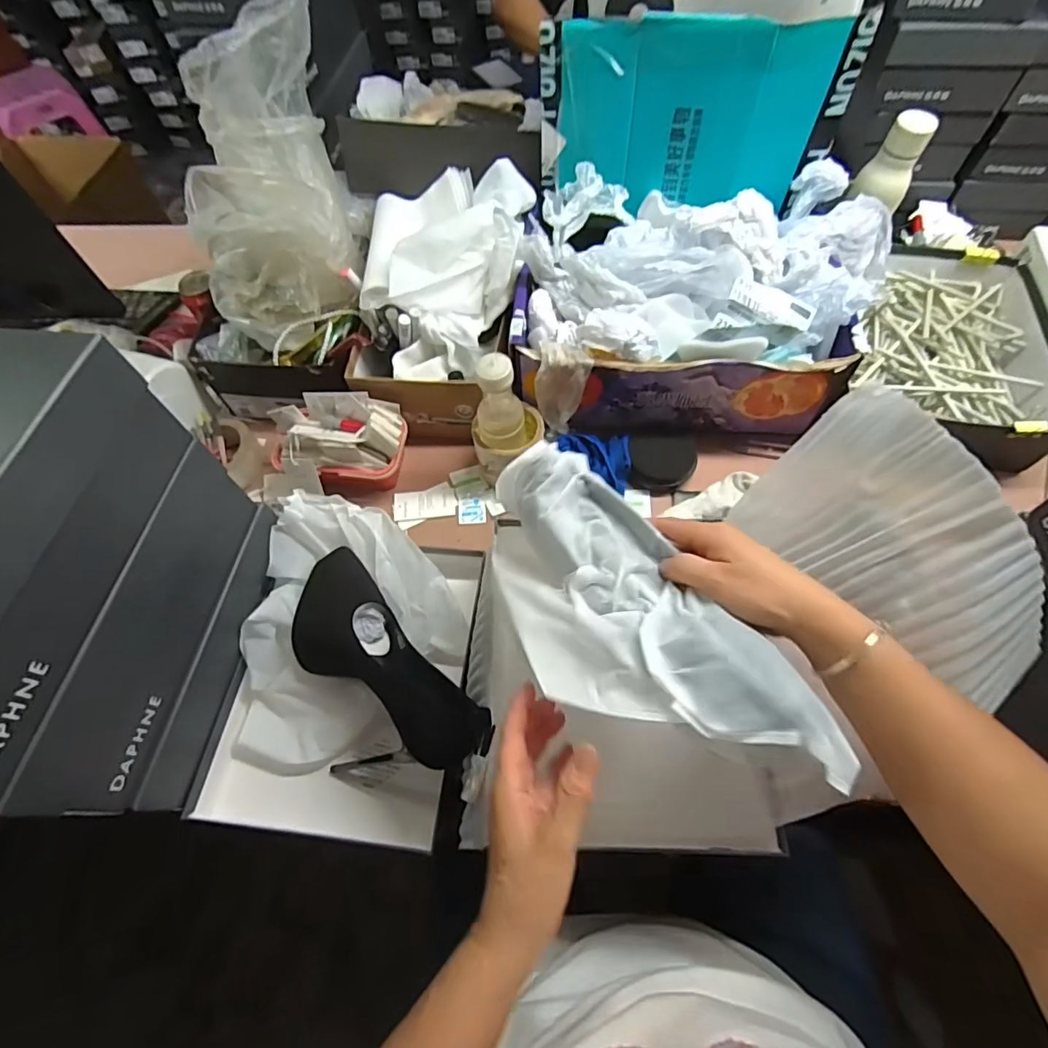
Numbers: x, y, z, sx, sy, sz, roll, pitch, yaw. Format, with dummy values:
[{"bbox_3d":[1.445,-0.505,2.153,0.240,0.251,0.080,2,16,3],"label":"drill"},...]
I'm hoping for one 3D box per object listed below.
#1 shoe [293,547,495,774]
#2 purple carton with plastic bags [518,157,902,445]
[{"bbox_3d":[-0.152,0.146,0.536,0.115,0.095,0.263,-40,67,-17],"label":"shoe"},{"bbox_3d":[0.229,-0.283,0.695,0.461,0.193,0.302,3,62,5],"label":"purple carton with plastic bags"}]

